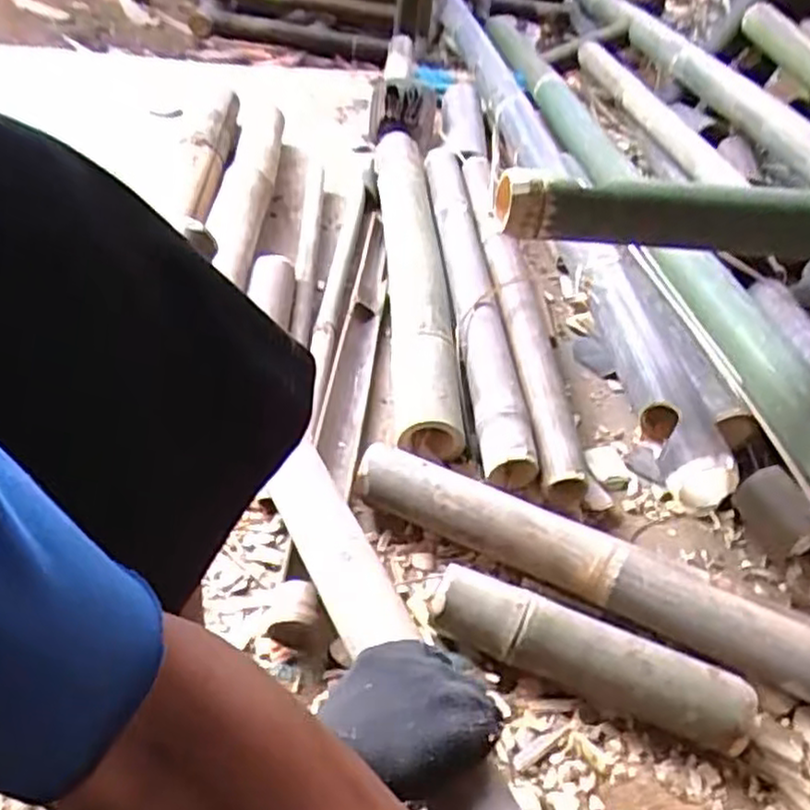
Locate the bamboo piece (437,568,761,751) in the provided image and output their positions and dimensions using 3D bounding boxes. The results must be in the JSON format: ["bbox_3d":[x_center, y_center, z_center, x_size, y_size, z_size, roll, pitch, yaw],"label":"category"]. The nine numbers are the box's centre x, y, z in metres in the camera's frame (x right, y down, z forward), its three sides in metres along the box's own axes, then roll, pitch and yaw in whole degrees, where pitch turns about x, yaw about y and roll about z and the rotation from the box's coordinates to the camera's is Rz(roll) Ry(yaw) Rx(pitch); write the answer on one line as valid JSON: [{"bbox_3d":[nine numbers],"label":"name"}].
[{"bbox_3d":[0.152,0.210,0.610,0.261,0.052,0.056,18,44,12],"label":"bamboo piece"}]

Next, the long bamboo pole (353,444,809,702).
[{"bbox_3d":[0.257,0.184,0.643,0.660,0.059,0.063,22,45,16],"label":"long bamboo pole"}]

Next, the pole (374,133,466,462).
[{"bbox_3d":[0.008,-0.193,0.995,0.078,0.082,0.646,0,45,-7],"label":"pole"}]

